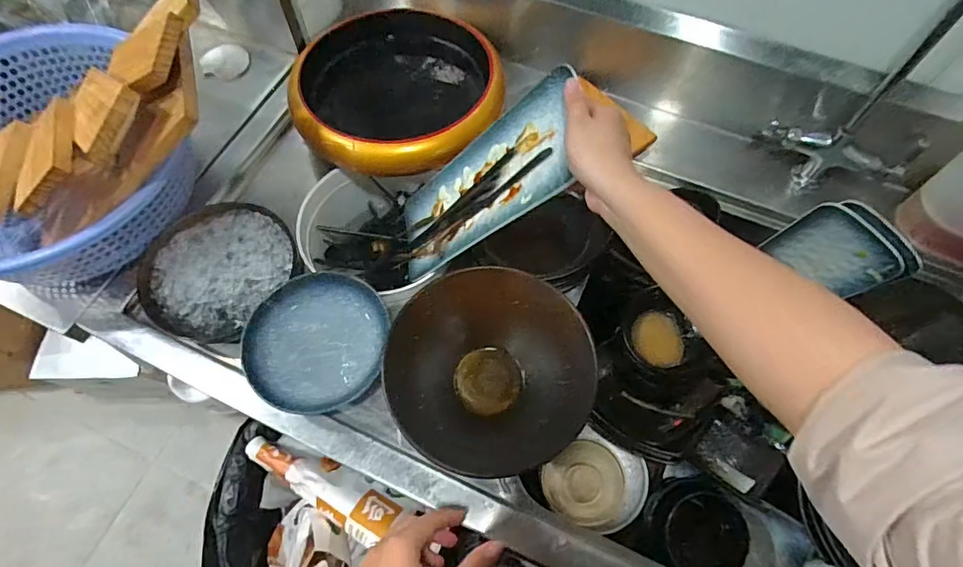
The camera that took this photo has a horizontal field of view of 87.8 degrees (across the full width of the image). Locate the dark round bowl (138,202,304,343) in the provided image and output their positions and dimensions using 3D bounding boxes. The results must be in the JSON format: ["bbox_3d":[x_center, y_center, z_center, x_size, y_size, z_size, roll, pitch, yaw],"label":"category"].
[{"bbox_3d":[-0.359,-0.027,0.676,0.189,0.042,0.190,1,59,-1],"label":"dark round bowl"}]

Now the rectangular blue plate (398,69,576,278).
[{"bbox_3d":[-0.009,-0.110,0.603,0.014,0.331,0.128,5,70,-36],"label":"rectangular blue plate"}]

